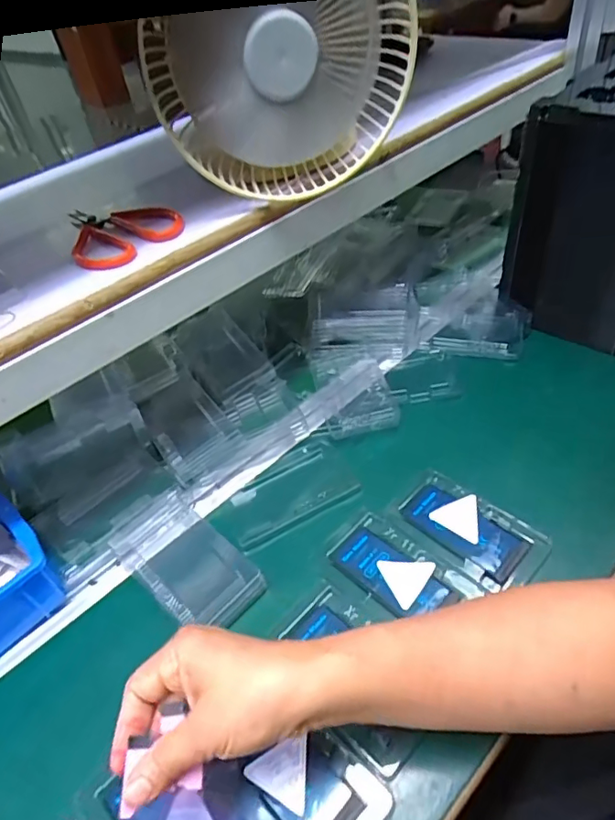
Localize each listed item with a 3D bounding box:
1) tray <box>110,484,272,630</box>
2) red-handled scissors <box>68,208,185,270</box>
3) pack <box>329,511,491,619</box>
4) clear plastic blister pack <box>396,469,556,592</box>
[{"bbox_3d":[-0.105,0.129,0.454,0.136,0.025,0.075,29,57,35],"label":"tray"},{"bbox_3d":[-0.164,-0.154,0.446,0.084,0.017,0.121,-36,48,-23],"label":"red-handled scissors"},{"bbox_3d":[0.075,0.133,0.434,0.114,0.006,0.062,28,57,35],"label":"pack"},{"bbox_3d":[0.139,0.103,0.455,0.119,0.006,0.071,28,56,34],"label":"clear plastic blister pack"}]

